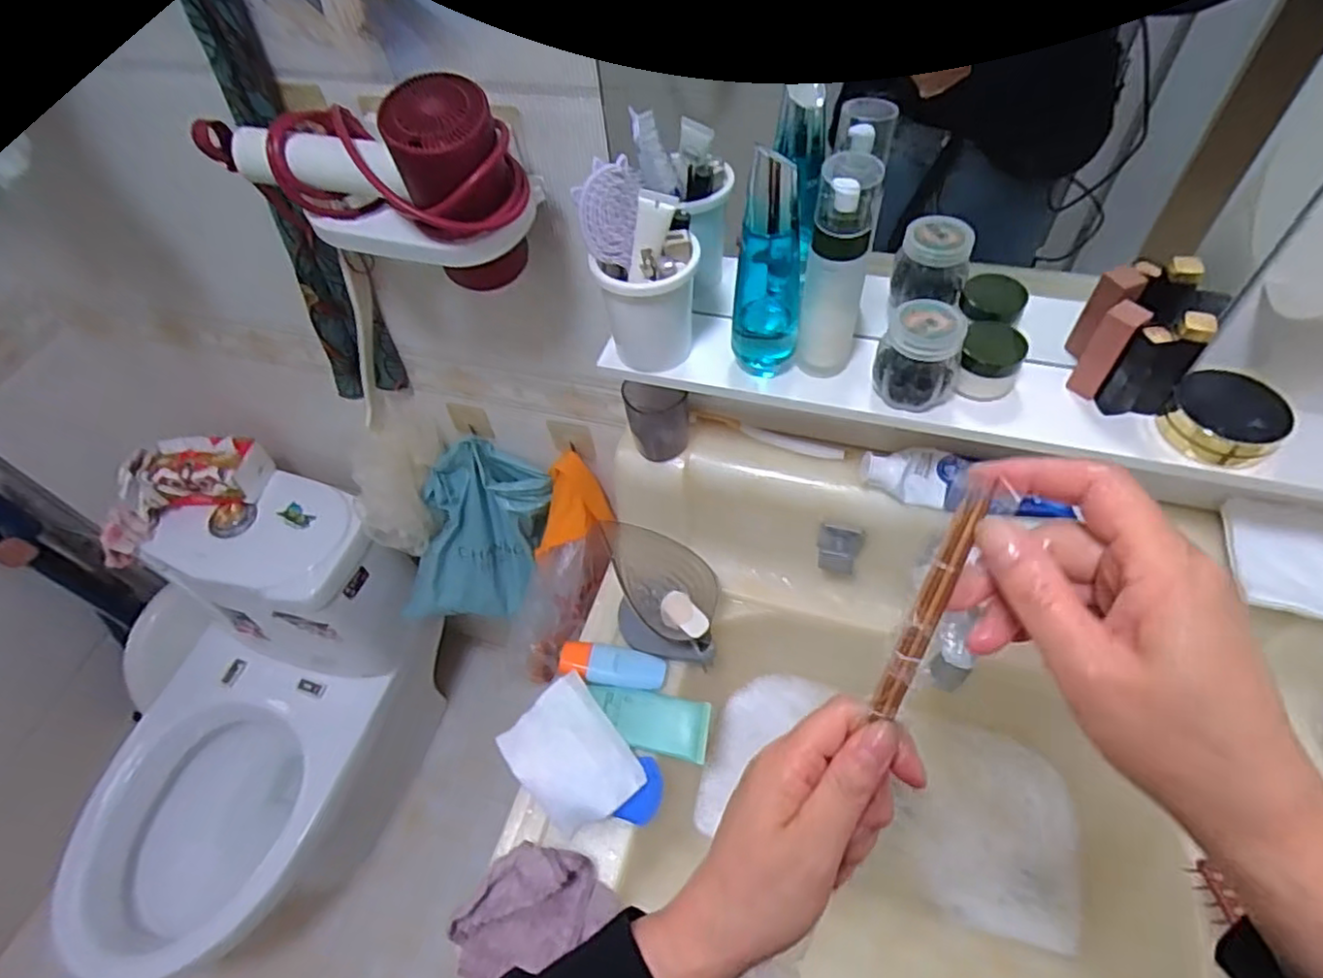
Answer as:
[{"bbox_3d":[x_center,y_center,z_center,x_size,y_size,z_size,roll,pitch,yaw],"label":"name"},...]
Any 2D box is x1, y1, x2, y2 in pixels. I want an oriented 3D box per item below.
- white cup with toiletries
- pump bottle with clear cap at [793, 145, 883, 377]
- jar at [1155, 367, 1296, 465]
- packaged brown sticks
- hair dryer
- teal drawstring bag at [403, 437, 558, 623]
[{"bbox_3d":[-0.015,-0.176,0.539,0.081,0.150,0.068,-8,54,-1],"label":"white cup with toiletries"},{"bbox_3d":[0.130,-0.161,0.501,0.041,0.179,0.037,17,57,16],"label":"pump bottle with clear cap"},{"bbox_3d":[0.410,-0.051,0.487,0.067,0.036,0.072,-3,54,4],"label":"jar"},{"bbox_3d":[0.114,0.047,0.276,0.018,0.009,0.104,25,105,21],"label":"packaged brown sticks"},{"bbox_3d":[-0.213,-0.232,0.521,0.213,0.158,0.090,17,57,16],"label":"hair dryer"},{"bbox_3d":[-0.269,0.094,0.983,0.177,0.360,0.055,15,30,-13],"label":"teal drawstring bag"}]

